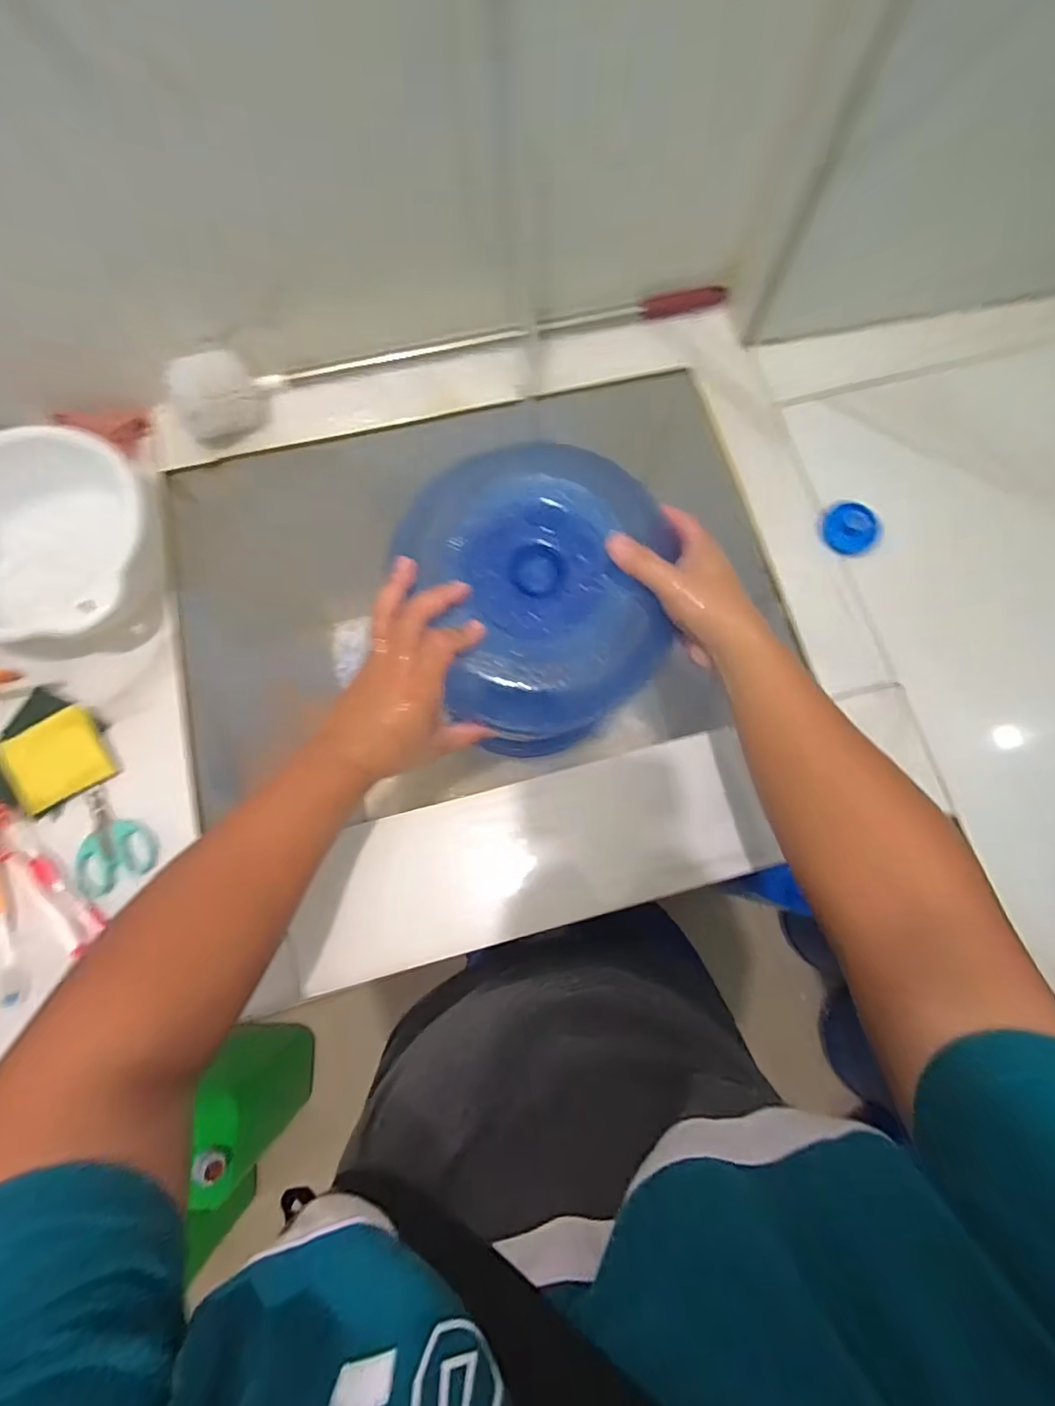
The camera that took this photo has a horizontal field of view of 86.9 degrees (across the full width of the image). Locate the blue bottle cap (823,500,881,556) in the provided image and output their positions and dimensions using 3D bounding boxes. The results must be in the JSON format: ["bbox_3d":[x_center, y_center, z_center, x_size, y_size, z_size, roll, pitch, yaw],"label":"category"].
[{"bbox_3d":[0.326,-0.178,0.561,0.050,0.013,0.055,0,77,-1],"label":"blue bottle cap"}]

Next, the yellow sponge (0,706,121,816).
[{"bbox_3d":[-0.416,0.050,0.495,0.072,0.023,0.070,-33,79,-8],"label":"yellow sponge"}]

